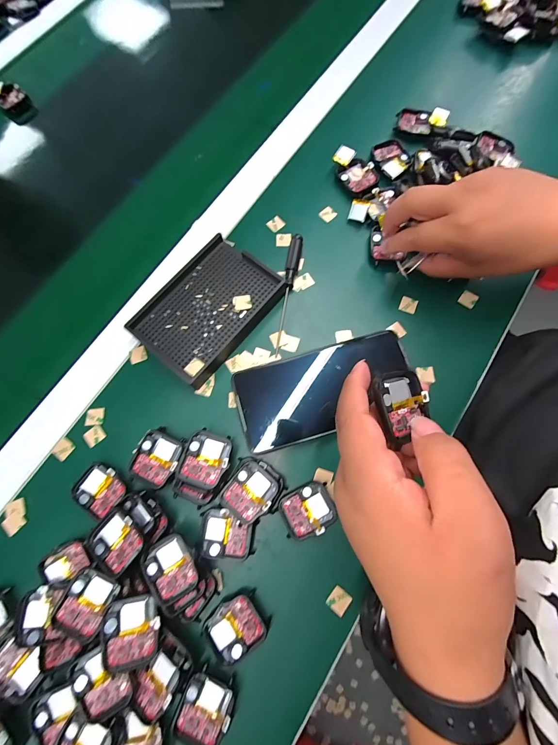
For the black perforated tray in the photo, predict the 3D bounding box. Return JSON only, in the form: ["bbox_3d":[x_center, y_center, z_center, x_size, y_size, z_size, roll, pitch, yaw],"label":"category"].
[{"bbox_3d":[-0.071,-0.064,0.317,0.100,0.024,0.132,39,78,12],"label":"black perforated tray"}]

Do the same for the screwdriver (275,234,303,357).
[{"bbox_3d":[0.008,-0.082,0.323,0.013,0.015,0.129,10,74,5],"label":"screwdriver"}]

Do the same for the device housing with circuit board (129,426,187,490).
[{"bbox_3d":[-0.104,0.074,0.279,0.040,0.019,0.045,21,75,7],"label":"device housing with circuit board"}]

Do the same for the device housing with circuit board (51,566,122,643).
[{"bbox_3d":[-0.142,0.171,0.234,0.035,0.010,0.044,24,76,8],"label":"device housing with circuit board"}]

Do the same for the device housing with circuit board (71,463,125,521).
[{"bbox_3d":[-0.156,0.101,0.276,0.042,0.008,0.037,33,77,10],"label":"device housing with circuit board"}]

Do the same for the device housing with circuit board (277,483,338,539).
[{"bbox_3d":[0.024,0.116,0.269,0.045,0.014,0.036,-27,75,-6],"label":"device housing with circuit board"}]

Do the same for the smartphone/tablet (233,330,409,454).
[{"bbox_3d":[0.042,0.015,0.295,0.159,0.016,0.076,-16,74,-3],"label":"smartphone/tablet"}]

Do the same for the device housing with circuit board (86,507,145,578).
[{"bbox_3d":[-0.127,0.133,0.252,0.040,0.014,0.038,35,77,11],"label":"device housing with circuit board"}]

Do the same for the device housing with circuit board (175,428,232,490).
[{"bbox_3d":[-0.061,0.072,0.266,0.037,0.016,0.043,19,75,7],"label":"device housing with circuit board"}]

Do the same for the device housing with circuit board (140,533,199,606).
[{"bbox_3d":[-0.083,0.149,0.242,0.037,0.005,0.043,-39,76,-9],"label":"device housing with circuit board"}]

